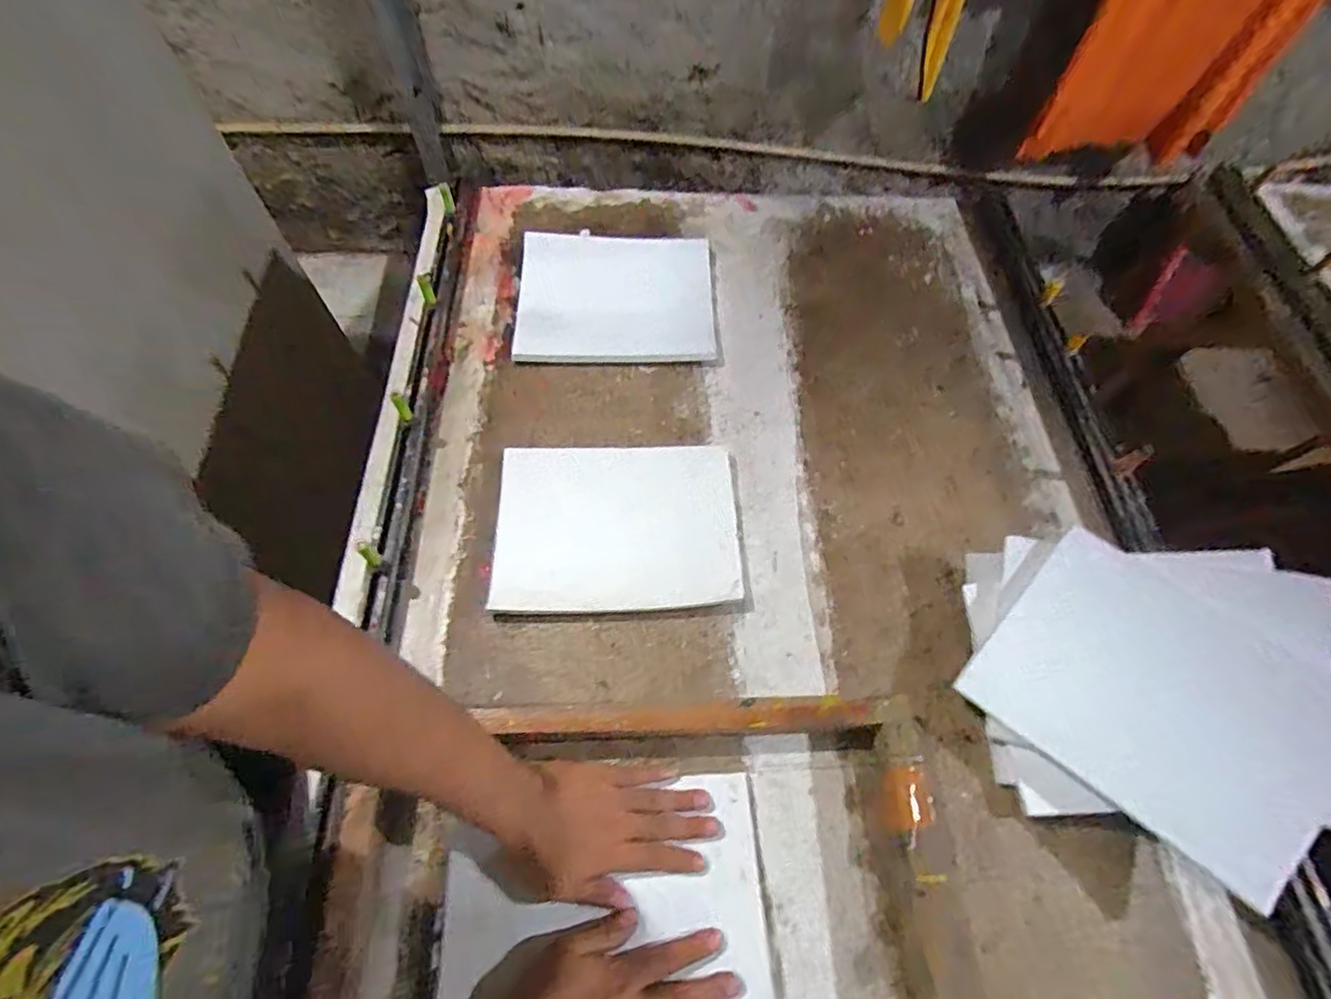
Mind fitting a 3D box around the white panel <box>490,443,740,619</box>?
[{"bbox_3d":[-0.055,0.027,0.712,0.267,0.011,0.208,-1,58,-4],"label":"white panel"}]

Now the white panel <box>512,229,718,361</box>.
[{"bbox_3d":[-0.071,-0.290,0.876,0.272,0.016,0.223,-2,62,-1],"label":"white panel"}]

